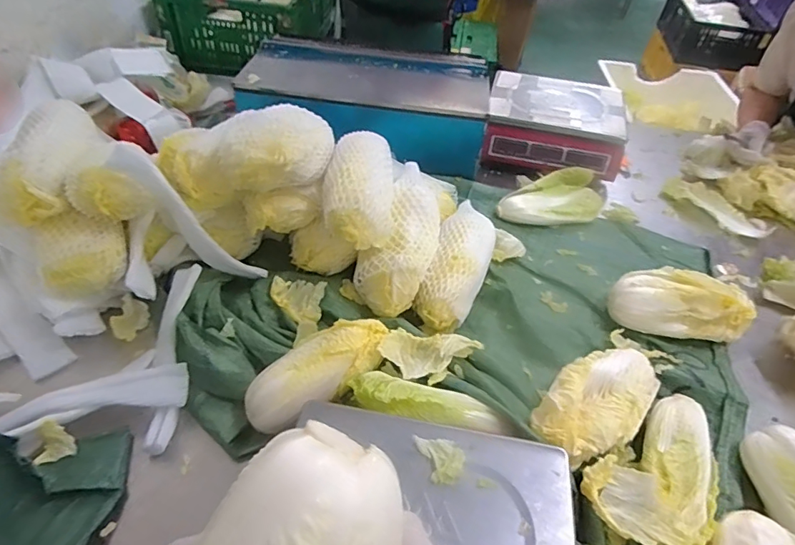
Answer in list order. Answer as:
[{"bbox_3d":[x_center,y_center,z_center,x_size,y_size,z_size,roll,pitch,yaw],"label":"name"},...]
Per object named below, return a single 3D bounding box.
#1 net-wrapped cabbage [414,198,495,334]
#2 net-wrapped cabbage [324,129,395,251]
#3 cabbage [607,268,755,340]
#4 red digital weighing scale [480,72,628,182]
[{"bbox_3d":[0.102,-0.019,0.777,0.089,0.078,0.248,16,48,10],"label":"net-wrapped cabbage"},{"bbox_3d":[-0.054,-0.127,0.732,0.097,0.097,0.205,4,47,-1],"label":"net-wrapped cabbage"},{"bbox_3d":[0.444,0.049,0.765,0.211,0.075,0.097,5,47,1],"label":"cabbage"},{"bbox_3d":[0.342,-0.324,1.077,0.289,0.112,0.252,11,47,6],"label":"red digital weighing scale"}]

